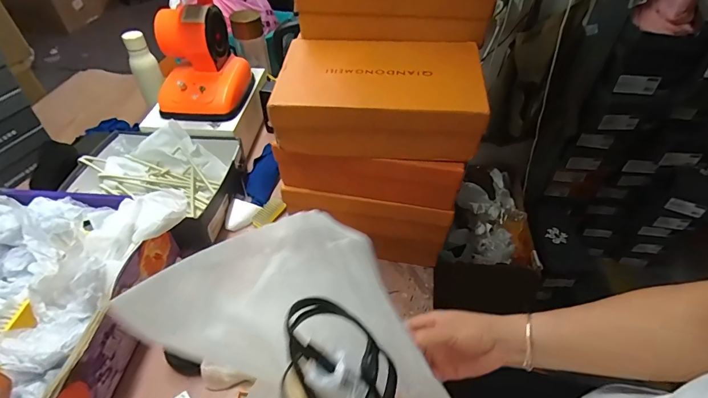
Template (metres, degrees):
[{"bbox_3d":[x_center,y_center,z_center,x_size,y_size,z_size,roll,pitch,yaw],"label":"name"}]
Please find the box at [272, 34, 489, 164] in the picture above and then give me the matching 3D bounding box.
[{"bbox_3d":[0.037,-0.161,0.584,0.276,0.094,0.210,3,46,3],"label":"box"}]

